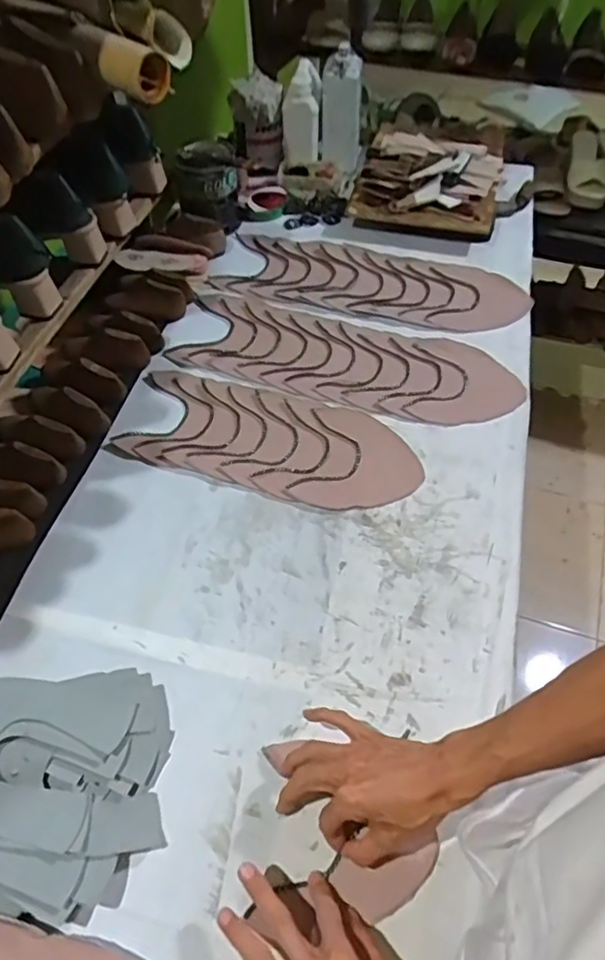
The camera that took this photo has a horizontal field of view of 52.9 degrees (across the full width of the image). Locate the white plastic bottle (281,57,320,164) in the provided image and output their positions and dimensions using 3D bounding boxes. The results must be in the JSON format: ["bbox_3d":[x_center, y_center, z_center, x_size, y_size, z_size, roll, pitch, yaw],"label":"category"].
[{"bbox_3d":[-0.002,-0.704,1.193,0.073,0.154,0.090,-3,56,-1],"label":"white plastic bottle"}]

